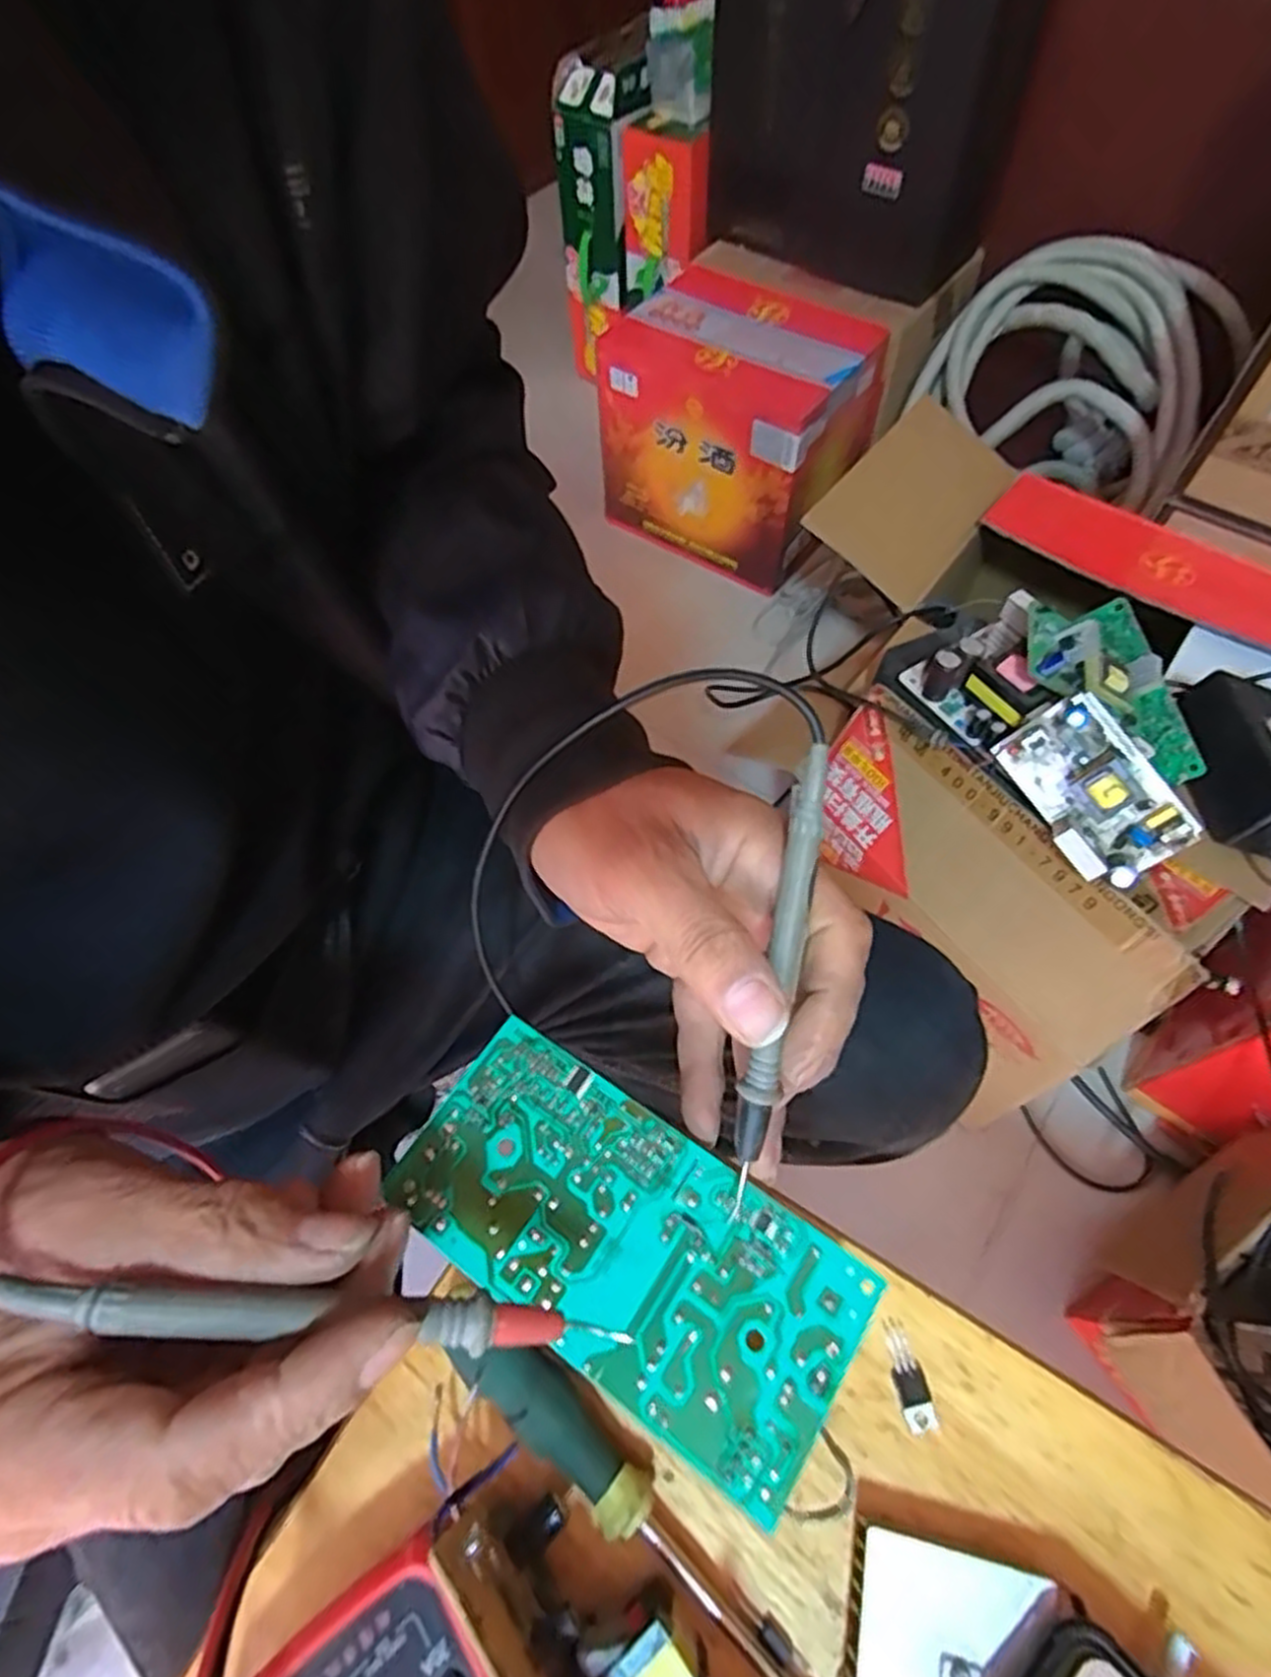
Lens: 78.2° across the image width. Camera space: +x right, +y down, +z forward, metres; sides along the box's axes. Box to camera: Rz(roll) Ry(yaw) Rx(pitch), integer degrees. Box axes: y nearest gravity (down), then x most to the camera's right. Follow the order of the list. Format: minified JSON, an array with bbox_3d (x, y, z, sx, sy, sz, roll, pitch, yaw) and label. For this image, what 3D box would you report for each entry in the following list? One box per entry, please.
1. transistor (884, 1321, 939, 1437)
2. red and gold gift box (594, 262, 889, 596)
[{"bbox_3d":[0.090,0.177,0.258,0.010,0.004,0.030,-12,61,-5],"label":"transistor"},{"bbox_3d":[0.151,-0.611,1.163,0.332,0.270,0.257,30,66,17],"label":"red and gold gift box"}]

